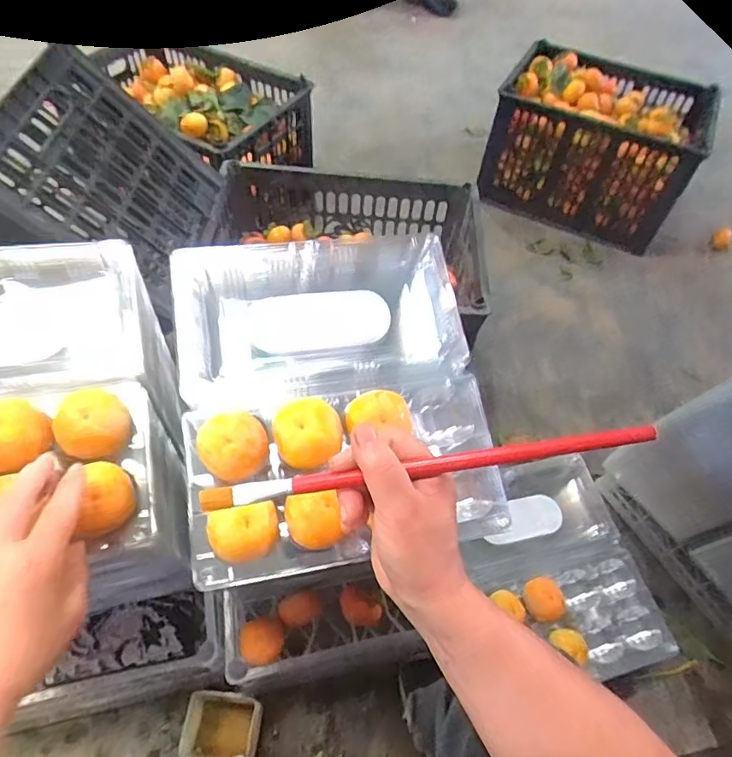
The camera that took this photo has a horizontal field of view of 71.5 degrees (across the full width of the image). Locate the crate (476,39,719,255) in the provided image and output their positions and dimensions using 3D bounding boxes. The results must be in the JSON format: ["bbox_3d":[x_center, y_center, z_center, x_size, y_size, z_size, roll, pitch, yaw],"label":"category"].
[{"bbox_3d":[0.578,-0.595,1.338,0.511,0.296,0.308,34,58,18],"label":"crate"}]

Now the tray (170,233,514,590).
[{"bbox_3d":[-0.032,0.009,0.450,0.255,0.090,0.264,-7,55,-10],"label":"tray"}]

